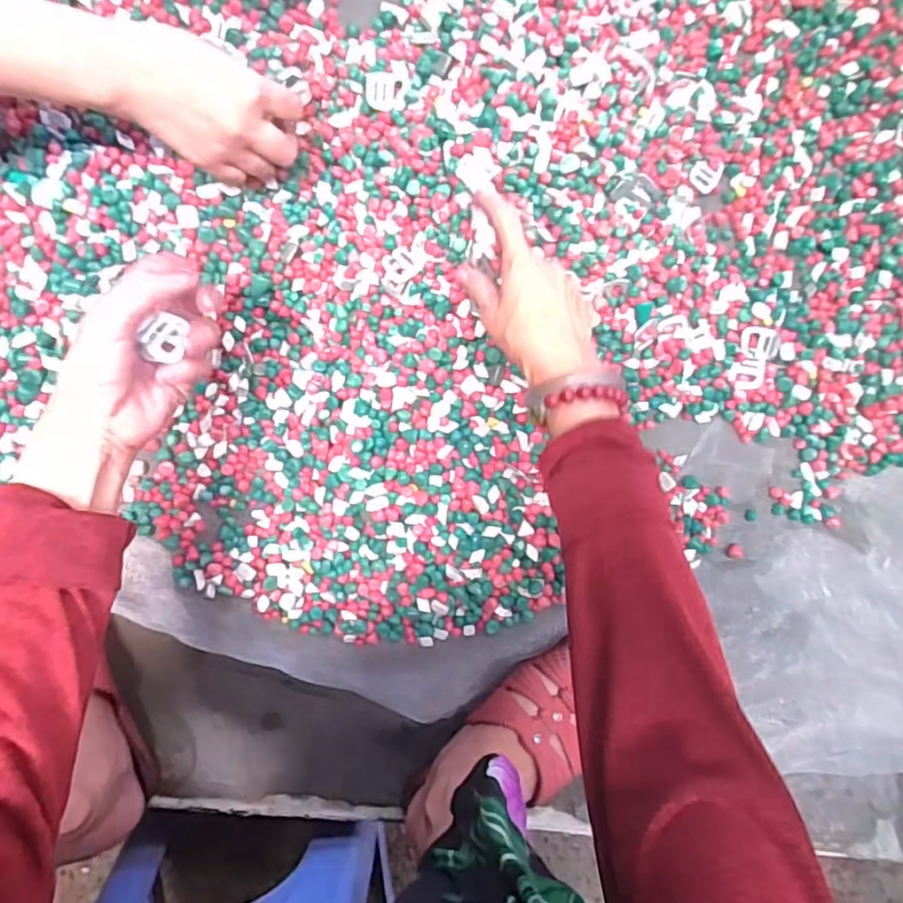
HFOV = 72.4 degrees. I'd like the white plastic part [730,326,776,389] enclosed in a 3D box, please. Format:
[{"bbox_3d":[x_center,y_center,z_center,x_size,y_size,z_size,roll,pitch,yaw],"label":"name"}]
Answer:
[{"bbox_3d":[0.258,-0.080,0.528,0.030,0.006,0.054,14,89,-4],"label":"white plastic part"}]

